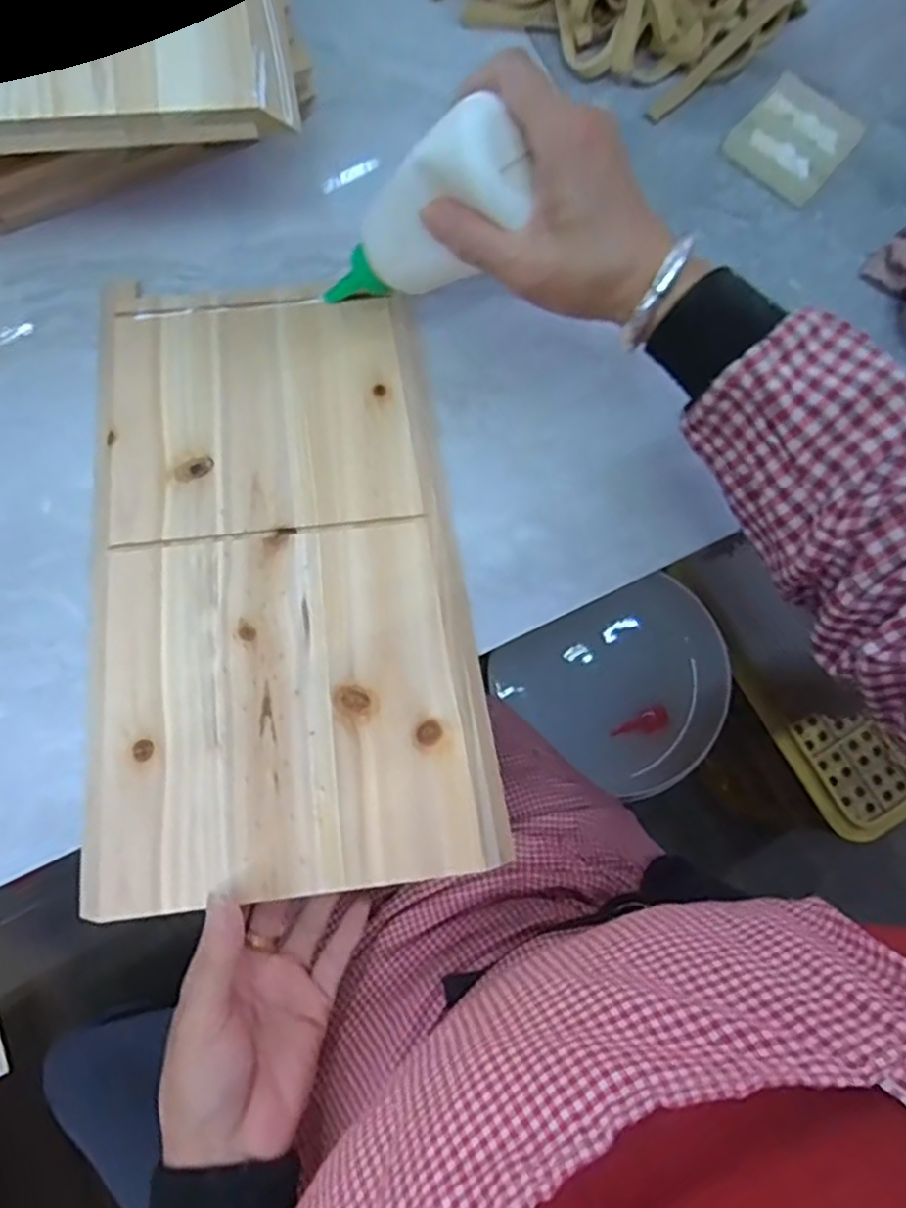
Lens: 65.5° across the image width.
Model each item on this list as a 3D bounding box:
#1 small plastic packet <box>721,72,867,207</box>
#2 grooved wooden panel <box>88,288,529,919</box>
[{"bbox_3d":[0.236,-0.322,0.488,0.071,0.012,0.080,41,79,7],"label":"small plastic packet"},{"bbox_3d":[-0.101,-0.019,0.410,0.213,0.020,0.348,-7,78,-3],"label":"grooved wooden panel"}]

